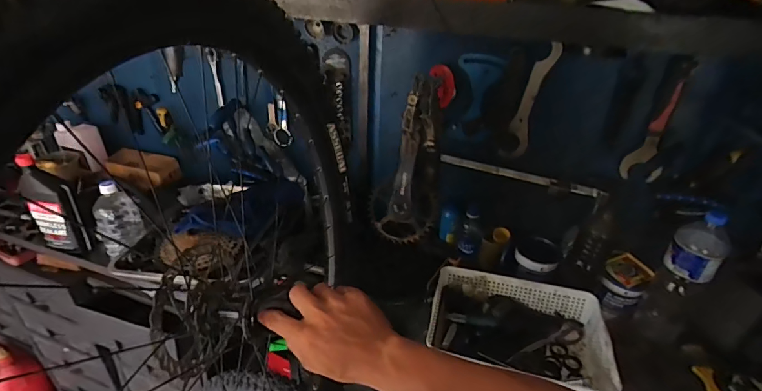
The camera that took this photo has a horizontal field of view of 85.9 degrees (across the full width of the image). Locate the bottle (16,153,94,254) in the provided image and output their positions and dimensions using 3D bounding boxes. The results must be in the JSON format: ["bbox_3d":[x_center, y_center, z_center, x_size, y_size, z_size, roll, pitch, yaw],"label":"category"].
[{"bbox_3d":[-0.790,0.024,0.993,0.121,0.261,0.088,-2,23,40],"label":"bottle"}]

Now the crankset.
[{"bbox_3d":[0.045,-0.059,0.762,0.128,0.292,0.086,3,31,0],"label":"crankset"}]

